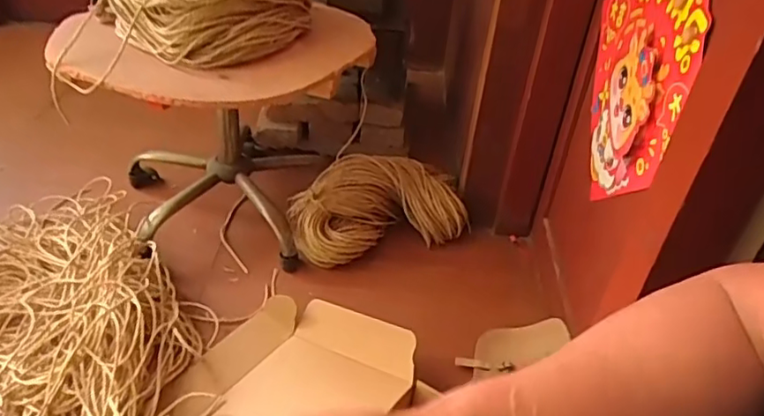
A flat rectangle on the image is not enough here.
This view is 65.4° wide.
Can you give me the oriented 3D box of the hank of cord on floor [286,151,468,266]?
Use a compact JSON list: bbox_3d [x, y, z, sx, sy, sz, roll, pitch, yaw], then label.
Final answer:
[{"bbox_3d":[0.002,-0.004,1.253,0.388,0.152,0.162,-10,40,-21],"label":"hank of cord on floor"}]

